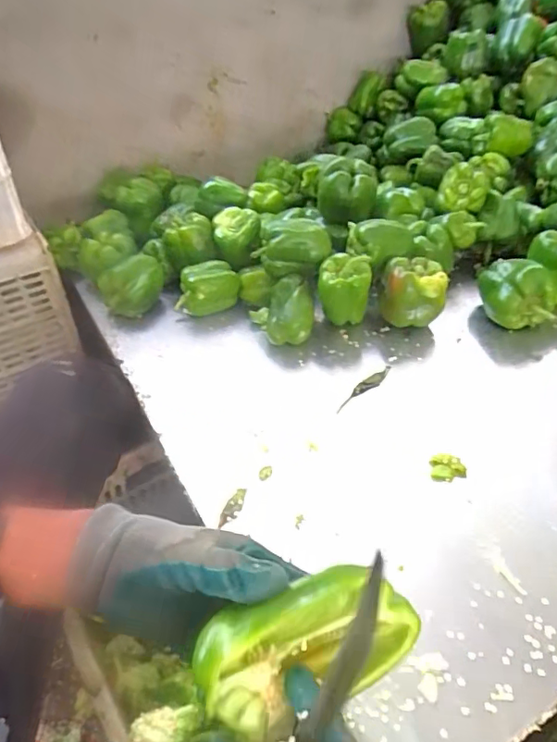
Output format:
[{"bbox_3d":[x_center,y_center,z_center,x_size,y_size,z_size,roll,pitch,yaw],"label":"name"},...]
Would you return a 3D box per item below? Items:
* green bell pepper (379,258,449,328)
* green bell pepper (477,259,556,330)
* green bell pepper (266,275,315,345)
[{"bbox_3d":[0.200,-0.113,0.778,0.089,0.090,0.073,-5,38,-2],"label":"green bell pepper"},{"bbox_3d":[0.359,-0.120,0.787,0.102,0.084,0.089,5,39,11],"label":"green bell pepper"},{"bbox_3d":[0.017,-0.089,0.778,0.069,0.082,0.101,-2,38,2],"label":"green bell pepper"}]

